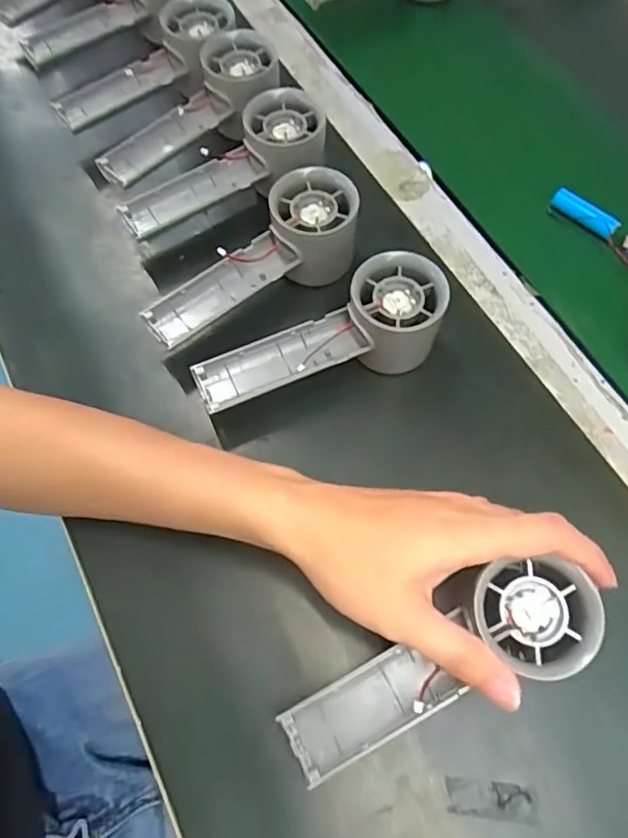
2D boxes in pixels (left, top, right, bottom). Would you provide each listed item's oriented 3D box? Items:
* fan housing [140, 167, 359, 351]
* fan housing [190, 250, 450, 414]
[{"bbox_3d":[-0.042,-0.102,0.382,0.153,0.059,0.059,-26,68,-11],"label":"fan housing"},{"bbox_3d":[0.003,-0.050,0.361,0.156,0.057,0.062,-13,66,-3],"label":"fan housing"}]

